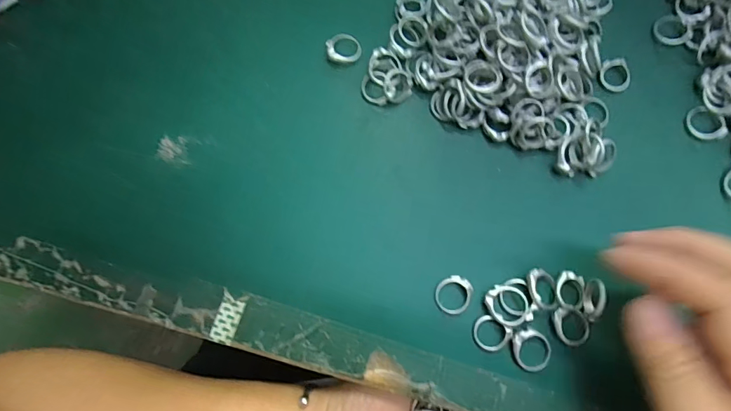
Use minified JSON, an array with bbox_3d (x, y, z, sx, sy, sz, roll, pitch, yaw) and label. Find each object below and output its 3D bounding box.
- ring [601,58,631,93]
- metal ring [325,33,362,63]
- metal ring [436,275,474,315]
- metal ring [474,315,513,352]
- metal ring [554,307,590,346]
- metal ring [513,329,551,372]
[{"bbox_3d":[0.159,-0.083,0.260,0.019,0.004,0.021,-5,79,-2],"label":"ring"},{"bbox_3d":[-0.013,-0.100,0.260,0.022,0.006,0.021,0,79,-1],"label":"metal ring"},{"bbox_3d":[0.050,0.050,0.230,0.019,0.004,0.021,26,80,4],"label":"metal ring"},{"bbox_3d":[0.069,0.071,0.227,0.019,0.005,0.017,35,81,6],"label":"metal ring"},{"bbox_3d":[0.114,0.068,0.228,0.020,0.005,0.020,5,79,0],"label":"metal ring"},{"bbox_3d":[0.092,0.080,0.225,0.021,0.005,0.023,0,79,-1],"label":"metal ring"}]

